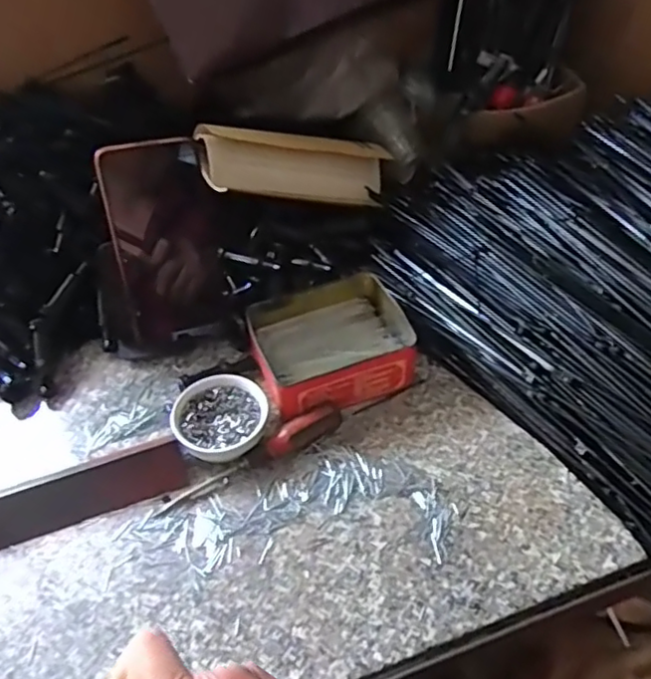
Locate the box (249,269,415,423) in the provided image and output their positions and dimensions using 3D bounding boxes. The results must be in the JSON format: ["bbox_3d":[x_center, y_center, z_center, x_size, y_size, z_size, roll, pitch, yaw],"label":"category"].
[{"bbox_3d":[0.009,0.003,0.541,0.131,0.041,0.110,-16,48,-11],"label":"box"}]

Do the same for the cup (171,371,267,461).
[{"bbox_3d":[-0.081,0.063,0.503,0.069,0.029,0.071,-2,46,2],"label":"cup"}]

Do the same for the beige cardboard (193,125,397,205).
[{"bbox_3d":[-0.028,-0.168,0.651,0.205,0.063,0.058,-2,41,-32],"label":"beige cardboard"}]

